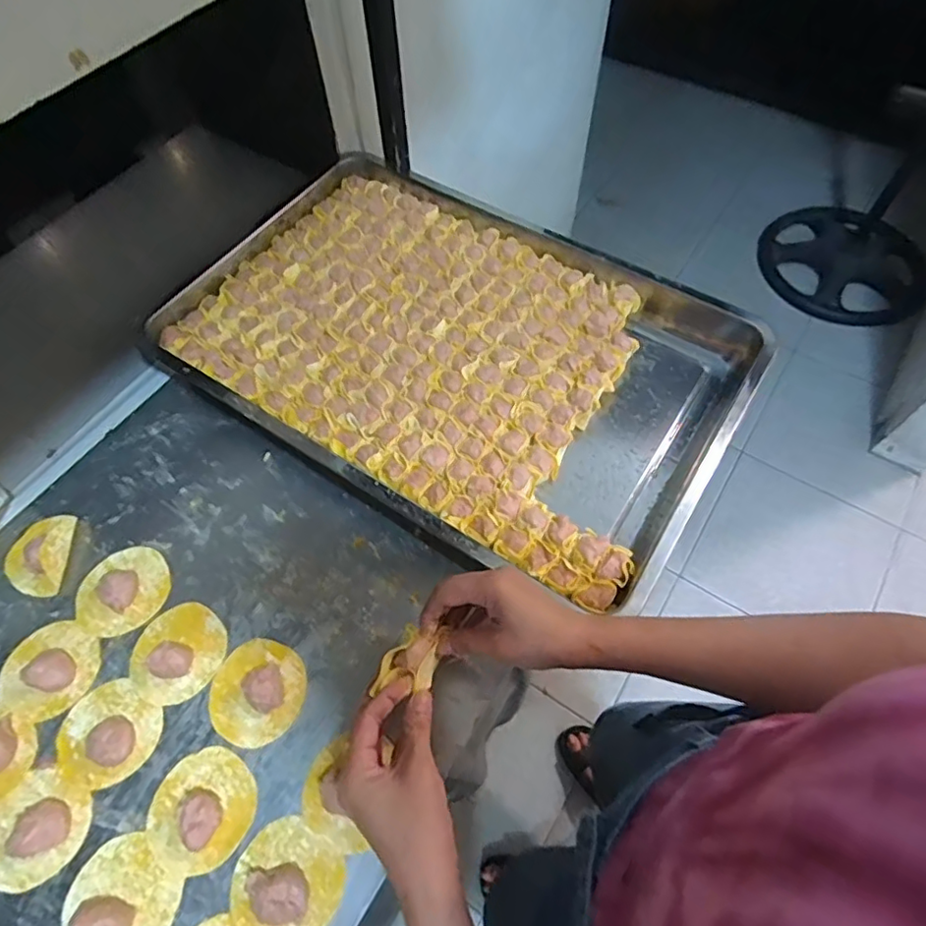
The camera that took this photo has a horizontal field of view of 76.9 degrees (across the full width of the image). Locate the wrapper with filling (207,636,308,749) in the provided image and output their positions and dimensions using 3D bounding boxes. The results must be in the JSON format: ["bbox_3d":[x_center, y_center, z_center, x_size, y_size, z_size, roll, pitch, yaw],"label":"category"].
[{"bbox_3d":[-0.176,0.189,0.487,0.078,0.025,0.080,0,61,1],"label":"wrapper with filling"}]

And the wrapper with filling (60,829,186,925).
[{"bbox_3d":[-0.251,0.317,0.418,0.078,0.026,0.072,32,66,17],"label":"wrapper with filling"}]

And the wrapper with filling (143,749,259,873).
[{"bbox_3d":[-0.203,0.264,0.446,0.078,0.020,0.078,31,66,17],"label":"wrapper with filling"}]

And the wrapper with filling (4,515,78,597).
[{"bbox_3d":[-0.401,0.082,0.546,0.059,0.028,0.075,-2,61,0],"label":"wrapper with filling"}]

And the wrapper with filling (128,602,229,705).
[{"bbox_3d":[-0.251,0.160,0.503,0.077,0.024,0.080,0,61,1],"label":"wrapper with filling"}]

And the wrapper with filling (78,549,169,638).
[{"bbox_3d":[-0.315,0.114,0.533,0.082,0.019,0.075,-28,64,-14],"label":"wrapper with filling"}]

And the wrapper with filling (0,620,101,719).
[{"bbox_3d":[-0.360,0.174,0.501,0.080,0.022,0.076,0,61,1],"label":"wrapper with filling"}]

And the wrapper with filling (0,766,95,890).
[{"bbox_3d":[-0.331,0.279,0.442,0.076,0.020,0.076,23,63,13],"label":"wrapper with filling"}]

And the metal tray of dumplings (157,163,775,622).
[{"bbox_3d":[-0.015,-0.128,0.649,0.598,0.053,0.393,30,65,16],"label":"metal tray of dumplings"}]

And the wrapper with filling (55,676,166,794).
[{"bbox_3d":[-0.294,0.220,0.476,0.080,0.017,0.075,28,65,15],"label":"wrapper with filling"}]

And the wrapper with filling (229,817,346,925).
[{"bbox_3d":[-0.130,0.306,0.422,0.077,0.022,0.073,0,61,1],"label":"wrapper with filling"}]

